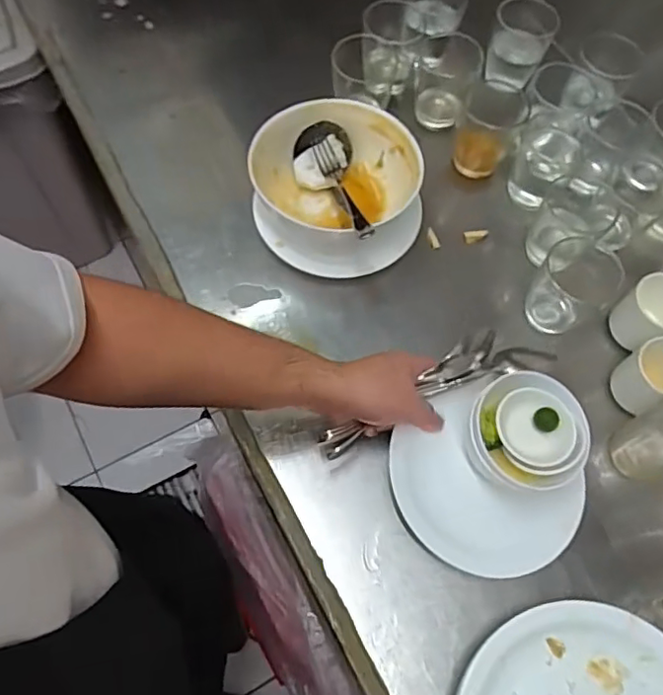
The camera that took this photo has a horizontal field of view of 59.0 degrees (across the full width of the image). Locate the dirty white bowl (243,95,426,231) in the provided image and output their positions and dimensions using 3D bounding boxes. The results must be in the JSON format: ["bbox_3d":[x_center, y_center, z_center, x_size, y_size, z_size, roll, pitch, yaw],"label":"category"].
[{"bbox_3d":[0.002,-0.209,0.667,0.172,0.083,0.166,1,66,-1],"label":"dirty white bowl"}]

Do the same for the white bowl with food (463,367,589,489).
[{"bbox_3d":[0.180,0.080,0.550,0.100,0.060,0.096,1,66,-1],"label":"white bowl with food"}]

